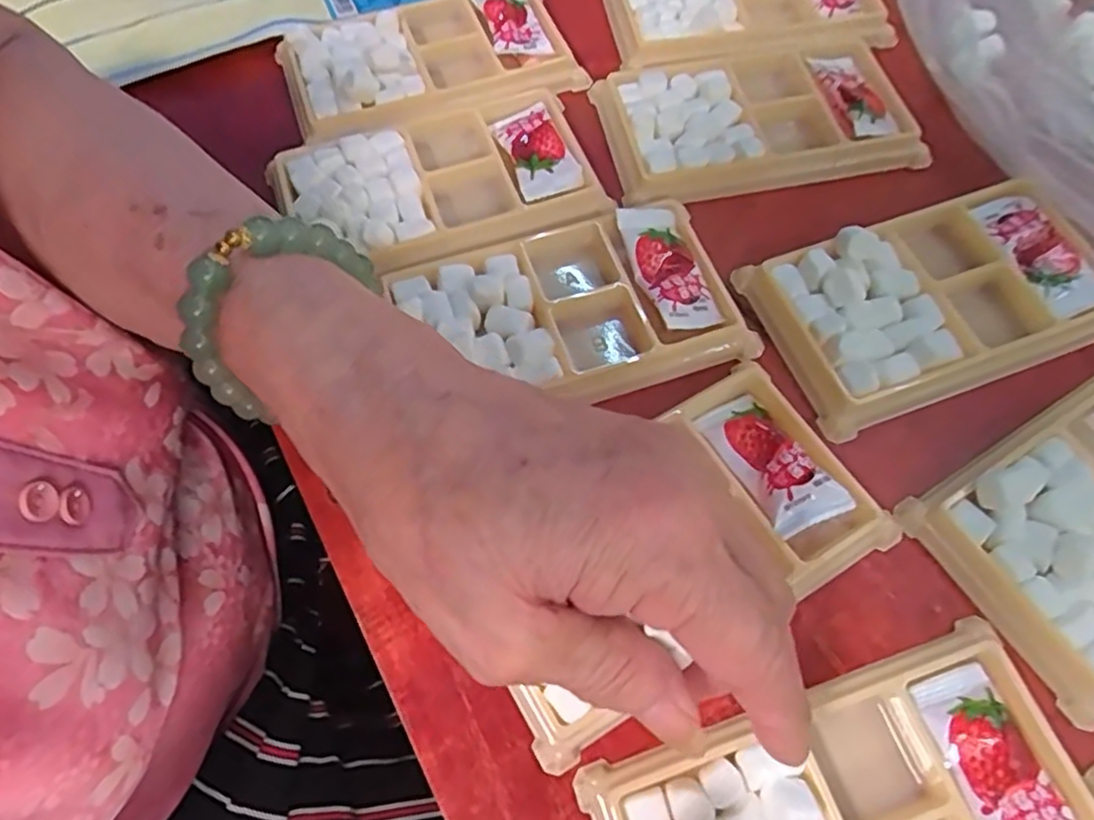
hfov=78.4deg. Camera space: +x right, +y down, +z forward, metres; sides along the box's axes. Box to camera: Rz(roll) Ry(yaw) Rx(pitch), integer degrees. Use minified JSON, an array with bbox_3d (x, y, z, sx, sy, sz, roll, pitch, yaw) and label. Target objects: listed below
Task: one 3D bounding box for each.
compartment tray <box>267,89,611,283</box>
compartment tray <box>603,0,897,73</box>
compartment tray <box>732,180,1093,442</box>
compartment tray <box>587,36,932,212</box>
[{"bbox_3d":[-0.046,-0.097,0.290,0.128,0.012,0.083,-18,66,-8],"label":"compartment tray"},{"bbox_3d":[0.100,-0.211,0.346,0.135,0.015,0.086,-11,65,-5],"label":"compartment tray"},{"bbox_3d":[0.153,-0.044,0.267,0.132,0.020,0.074,-18,65,-8],"label":"compartment tray"},{"bbox_3d":[0.093,-0.137,0.310,0.135,0.016,0.089,-14,65,-6],"label":"compartment tray"}]

